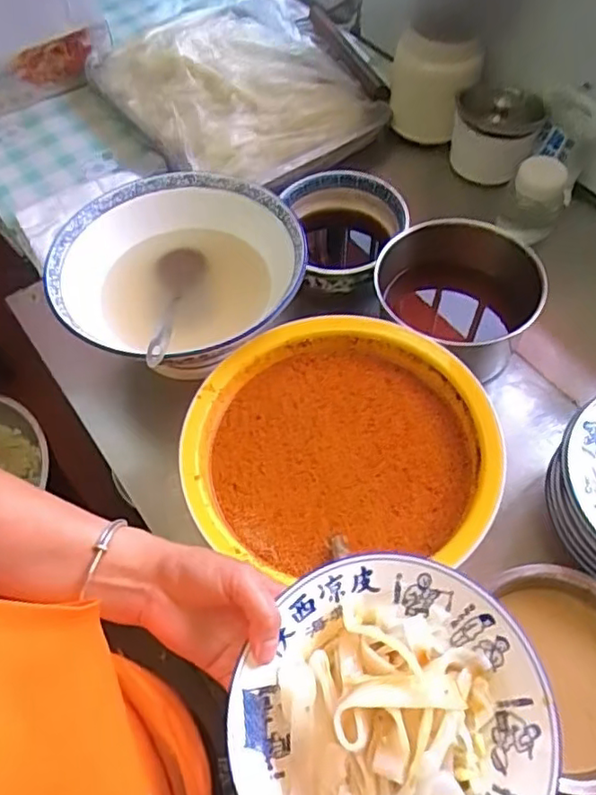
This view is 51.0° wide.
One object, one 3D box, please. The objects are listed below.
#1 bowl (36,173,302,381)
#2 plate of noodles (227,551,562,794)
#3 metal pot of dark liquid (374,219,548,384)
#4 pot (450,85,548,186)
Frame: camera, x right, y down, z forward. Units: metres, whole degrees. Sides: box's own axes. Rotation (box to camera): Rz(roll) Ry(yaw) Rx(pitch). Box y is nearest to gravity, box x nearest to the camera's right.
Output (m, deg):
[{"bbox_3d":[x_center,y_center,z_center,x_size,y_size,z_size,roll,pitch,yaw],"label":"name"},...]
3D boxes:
[{"bbox_3d":[-0.139,-0.140,0.763,0.280,0.108,0.287,0,59,1],"label":"bowl"},{"bbox_3d":[0.062,0.201,0.391,0.187,0.039,0.195,0,59,1],"label":"plate of noodles"},{"bbox_3d":[0.206,-0.123,0.784,0.164,0.115,0.192,-31,63,-17],"label":"metal pot of dark liquid"},{"bbox_3d":[0.290,-0.395,0.928,0.126,0.094,0.109,19,61,12],"label":"pot"}]

